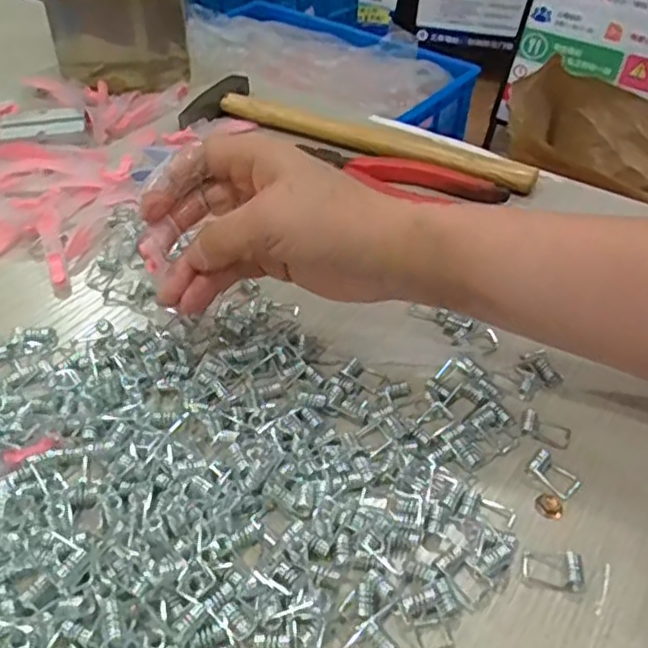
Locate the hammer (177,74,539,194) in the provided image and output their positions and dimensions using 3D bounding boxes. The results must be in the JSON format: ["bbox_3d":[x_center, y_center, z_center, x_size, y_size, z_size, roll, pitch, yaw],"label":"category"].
[{"bbox_3d":[0.023,-0.148,0.516,0.281,0.018,0.059,19,46,18],"label":"hammer"}]

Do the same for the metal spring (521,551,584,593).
[{"bbox_3d":[0.091,0.096,0.266,0.024,0.008,0.015,5,44,4],"label":"metal spring"}]

